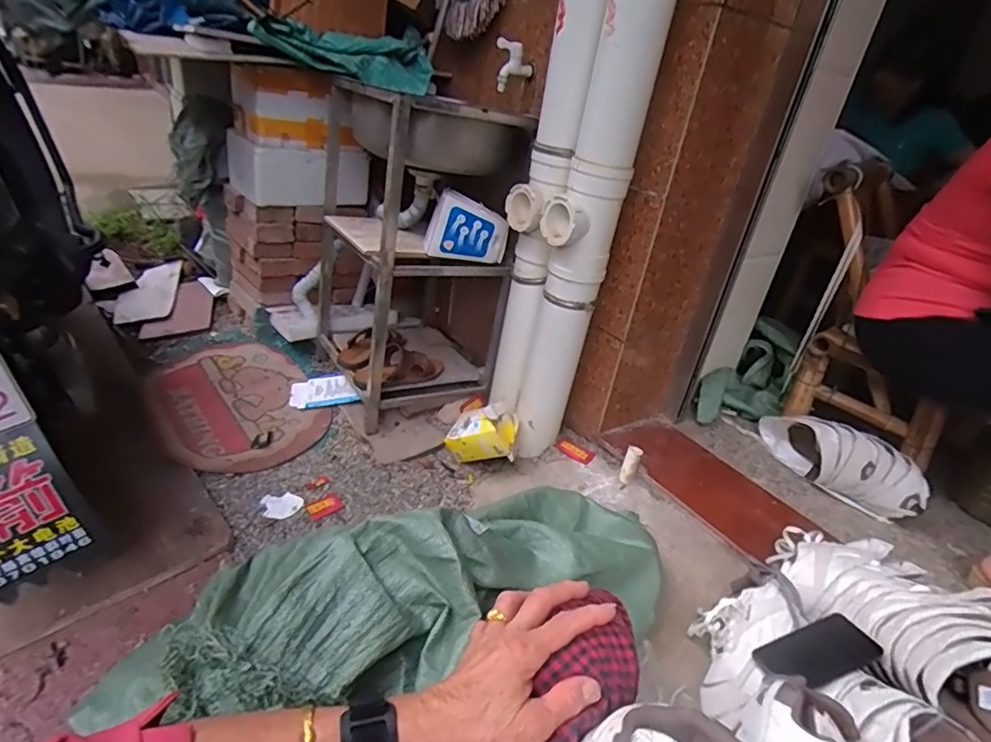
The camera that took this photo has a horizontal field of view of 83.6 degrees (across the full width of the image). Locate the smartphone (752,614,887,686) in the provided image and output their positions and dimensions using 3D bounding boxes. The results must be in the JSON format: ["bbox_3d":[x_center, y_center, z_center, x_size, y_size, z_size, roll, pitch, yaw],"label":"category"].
[{"bbox_3d":[0.448,0.390,0.773,0.164,0.012,0.070,-13,36,-13],"label":"smartphone"}]

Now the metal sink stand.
[{"bbox_3d":[-0.205,-0.304,1.392,0.513,0.680,0.503,-9,34,-17],"label":"metal sink stand"}]

